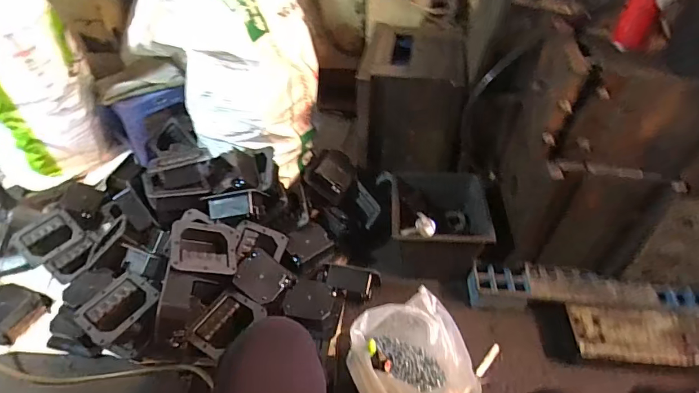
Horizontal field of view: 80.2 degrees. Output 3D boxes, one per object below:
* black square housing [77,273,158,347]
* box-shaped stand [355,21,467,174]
[{"bbox_3d":[-0.493,0.248,0.899,0.122,0.049,0.151,23,50,22],"label":"black square housing"},{"bbox_3d":[0.192,-0.305,1.254,0.282,0.311,0.350,6,46,8],"label":"box-shaped stand"}]

